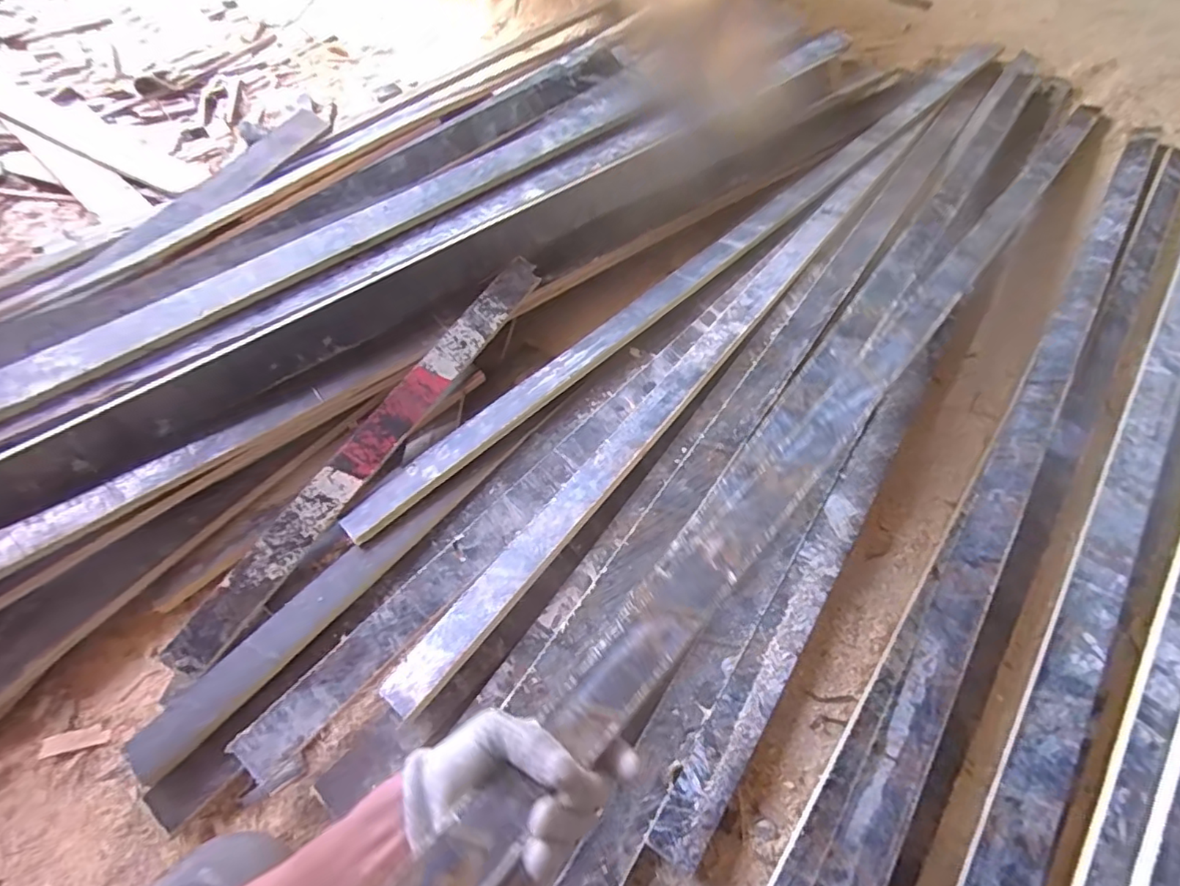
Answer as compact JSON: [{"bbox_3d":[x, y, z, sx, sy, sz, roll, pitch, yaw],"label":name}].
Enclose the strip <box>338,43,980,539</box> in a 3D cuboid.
[{"bbox_3d":[0.270,-0.359,0.960,1.560,0.027,0.058,-40,62,-20],"label":"strip"}]

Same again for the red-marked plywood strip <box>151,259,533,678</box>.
[{"bbox_3d":[-0.264,-0.007,0.723,0.055,0.017,0.646,37,69,-5],"label":"red-marked plywood strip"}]

